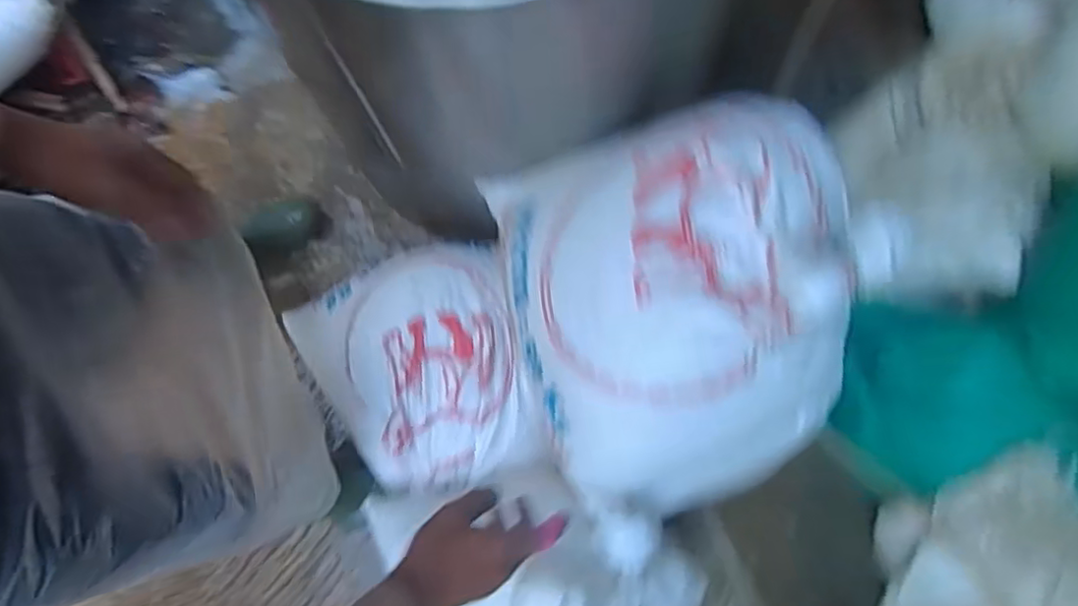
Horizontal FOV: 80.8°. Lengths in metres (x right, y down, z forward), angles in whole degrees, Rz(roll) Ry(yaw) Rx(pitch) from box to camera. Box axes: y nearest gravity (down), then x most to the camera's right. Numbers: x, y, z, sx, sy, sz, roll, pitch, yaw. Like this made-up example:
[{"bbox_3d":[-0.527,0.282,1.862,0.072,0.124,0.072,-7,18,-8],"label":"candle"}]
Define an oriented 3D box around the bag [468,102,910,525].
[{"bbox_3d":[0.171,0.004,0.808,0.401,0.213,0.478,-6,79,1],"label":"bag"}]

